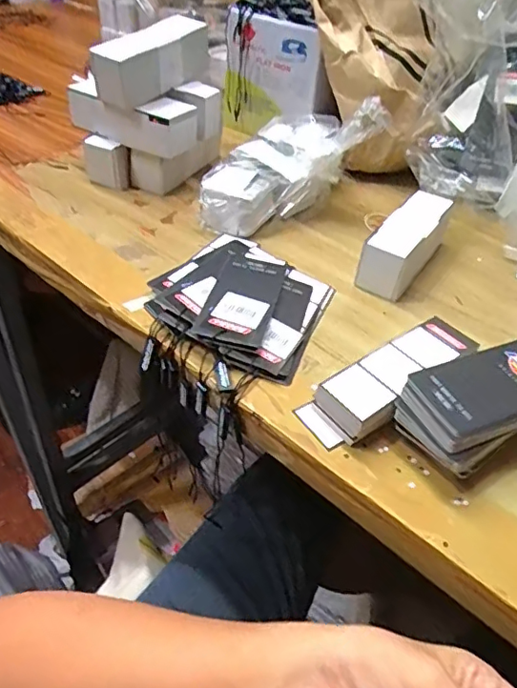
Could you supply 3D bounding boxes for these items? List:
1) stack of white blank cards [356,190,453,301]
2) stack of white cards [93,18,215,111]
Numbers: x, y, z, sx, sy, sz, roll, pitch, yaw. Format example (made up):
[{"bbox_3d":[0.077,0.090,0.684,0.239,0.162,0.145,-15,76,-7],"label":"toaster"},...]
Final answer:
[{"bbox_3d":[0.130,-0.088,0.476,0.039,0.047,0.121,26,46,21],"label":"stack of white blank cards"},{"bbox_3d":[-0.097,-0.271,0.518,0.035,0.059,0.137,27,47,22],"label":"stack of white cards"}]

